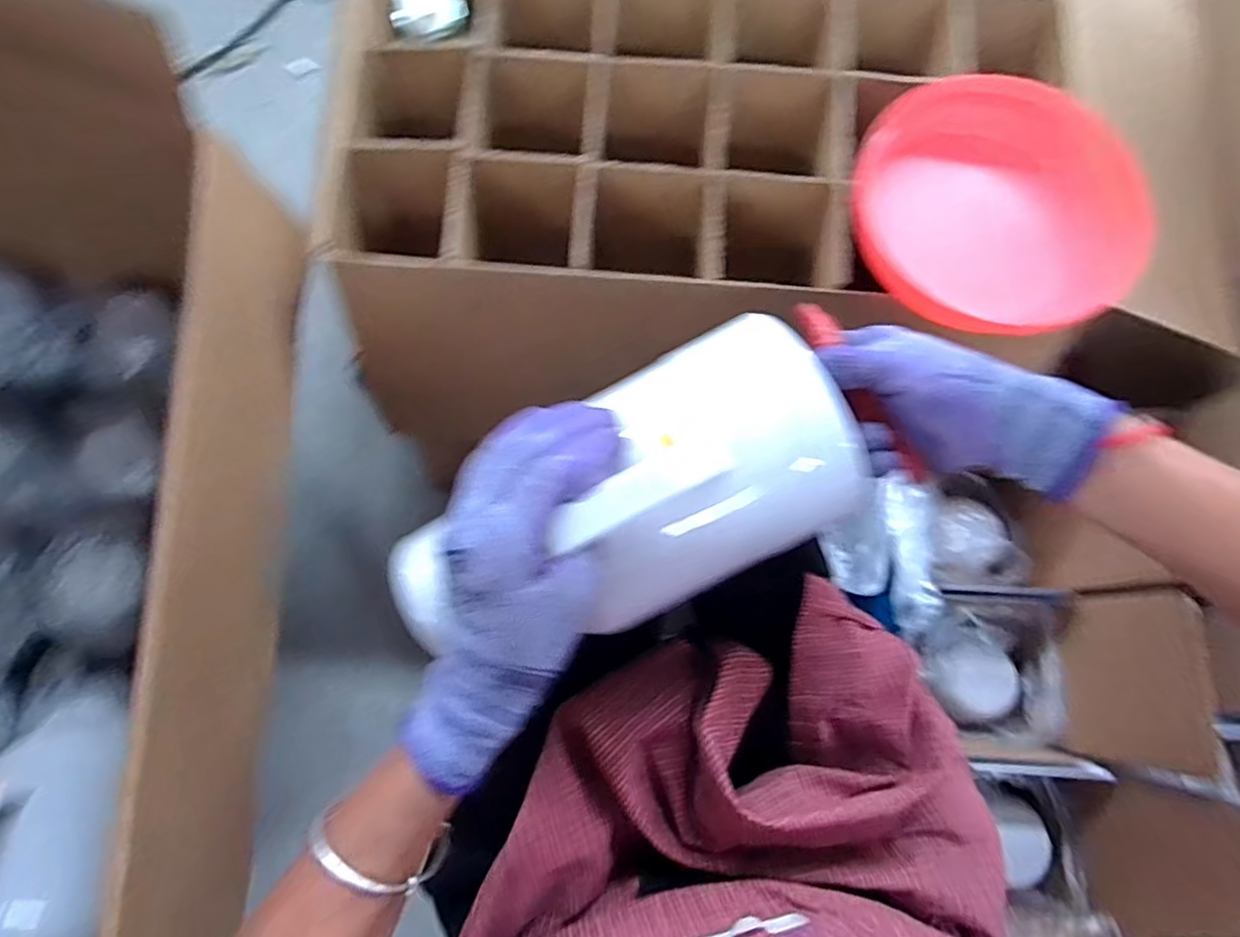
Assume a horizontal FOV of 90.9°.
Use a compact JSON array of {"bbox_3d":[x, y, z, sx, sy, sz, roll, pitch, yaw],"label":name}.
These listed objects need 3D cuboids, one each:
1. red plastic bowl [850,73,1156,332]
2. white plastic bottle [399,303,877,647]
[{"bbox_3d":[0.311,-0.217,0.510,0.213,0.050,0.233,-37,88,0],"label":"red plastic bowl"},{"bbox_3d":[0.000,0.022,0.321,0.231,0.086,0.113,-26,77,-9],"label":"white plastic bottle"}]

